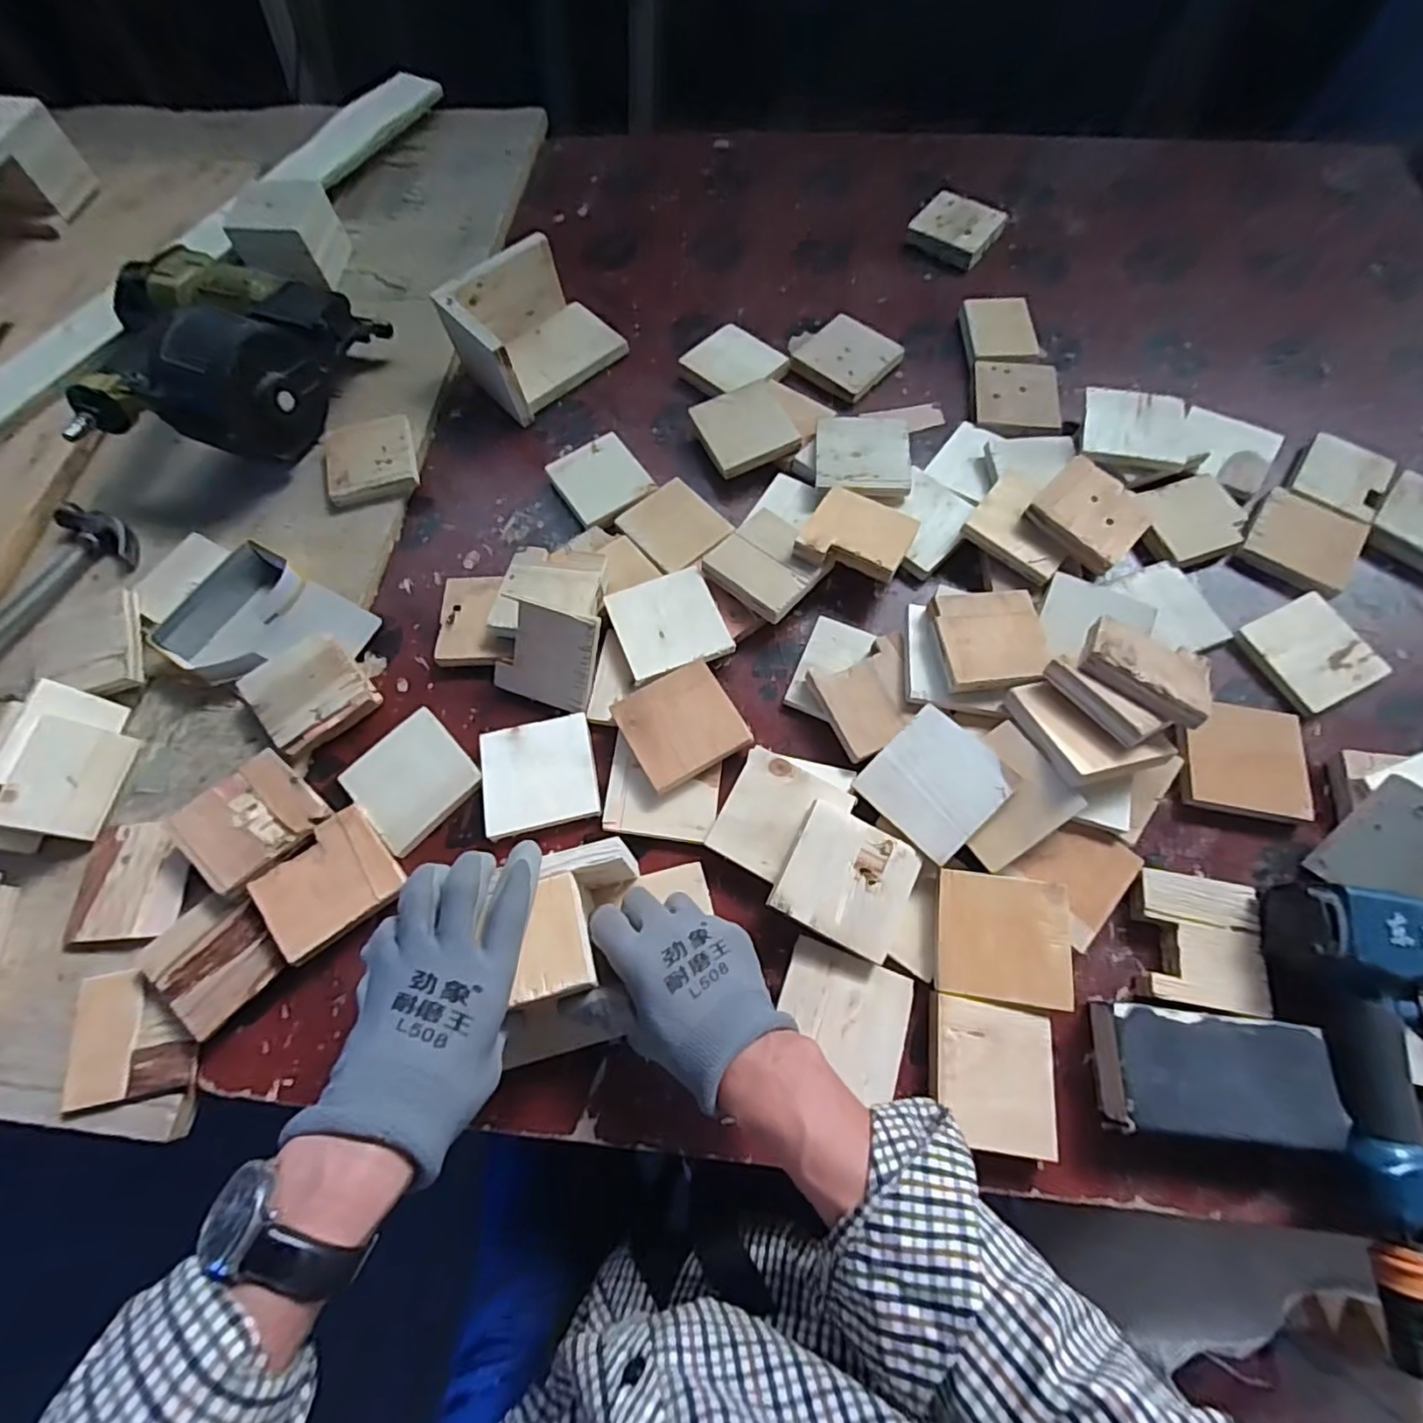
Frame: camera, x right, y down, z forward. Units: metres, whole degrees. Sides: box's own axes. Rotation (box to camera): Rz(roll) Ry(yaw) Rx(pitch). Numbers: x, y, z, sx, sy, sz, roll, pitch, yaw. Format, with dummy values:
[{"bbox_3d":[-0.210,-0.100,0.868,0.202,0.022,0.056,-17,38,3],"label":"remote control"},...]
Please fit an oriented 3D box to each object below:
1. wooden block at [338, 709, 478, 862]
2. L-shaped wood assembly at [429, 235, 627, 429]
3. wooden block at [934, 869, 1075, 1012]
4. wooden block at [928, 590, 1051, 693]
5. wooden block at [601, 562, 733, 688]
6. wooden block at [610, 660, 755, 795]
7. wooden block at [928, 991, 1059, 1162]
[{"bbox_3d":[-0.251,0.056,0.530,0.089,0.010,0.094,-42,73,-16],"label":"wooden block"},{"bbox_3d":[-0.194,-0.420,0.686,0.159,0.077,0.123,-41,73,-16],"label":"L-shaped wood assembly"},{"bbox_3d":[0.209,0.161,0.453,0.089,0.014,0.083,8,67,3],"label":"wooden block"},{"bbox_3d":[0.231,-0.060,0.523,0.087,0.017,0.086,-5,67,-2],"label":"wooden block"},{"bbox_3d":[-0.038,-0.078,0.565,0.092,0.012,0.095,-20,69,-8],"label":"wooden block"},{"bbox_3d":[-0.024,0.010,0.522,0.090,0.012,0.084,-27,70,-11],"label":"wooden block"},{"bbox_3d":[0.191,0.247,0.432,0.078,0.018,0.087,9,67,3],"label":"wooden block"}]

